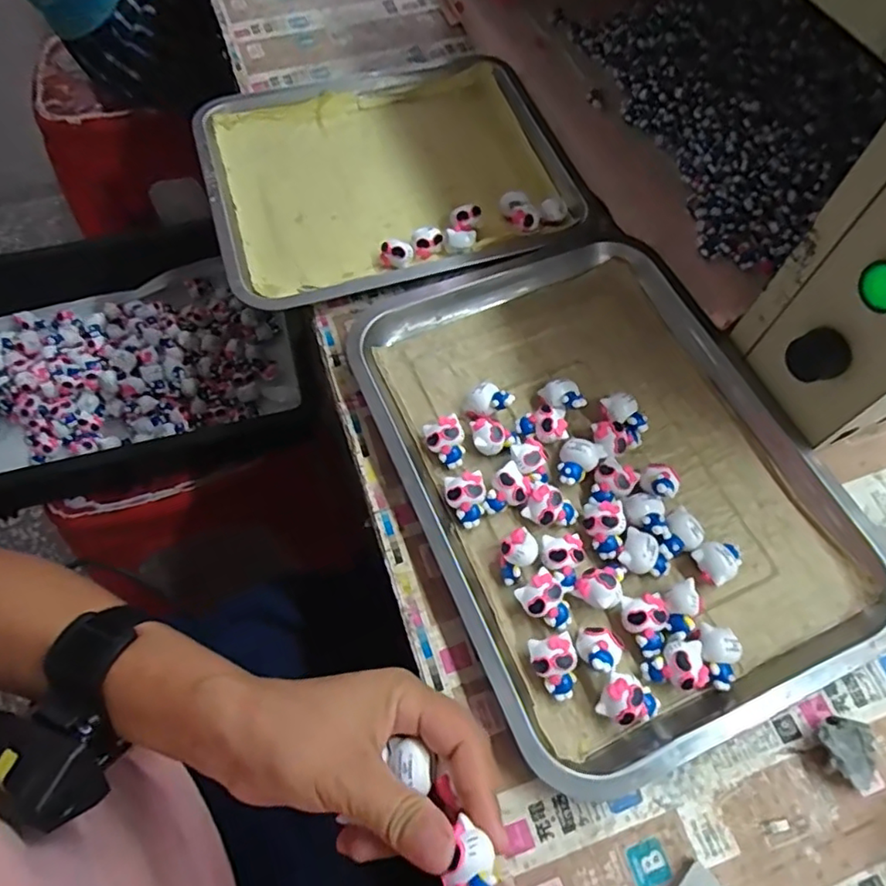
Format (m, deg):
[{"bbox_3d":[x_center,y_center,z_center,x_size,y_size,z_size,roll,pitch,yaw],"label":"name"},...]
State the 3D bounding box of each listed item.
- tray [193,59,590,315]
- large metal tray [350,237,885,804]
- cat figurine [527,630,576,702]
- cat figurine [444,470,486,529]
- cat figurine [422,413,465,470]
[{"bbox_3d":[-0.052,-0.252,0.542,0.313,0.030,0.281,-16,66,-8],"label":"tray"},{"bbox_3d":[0.111,0.008,0.403,0.265,0.024,0.347,-21,67,-10],"label":"large metal tray"},{"bbox_3d":[0.063,0.128,0.337,0.025,0.016,0.034,-11,65,-6],"label":"cat figurine"},{"bbox_3d":[0.014,0.037,0.381,0.025,0.018,0.032,-5,65,-3],"label":"cat figurine"},{"bbox_3d":[0.002,0.000,0.399,0.024,0.021,0.032,-18,66,-9],"label":"cat figurine"}]

